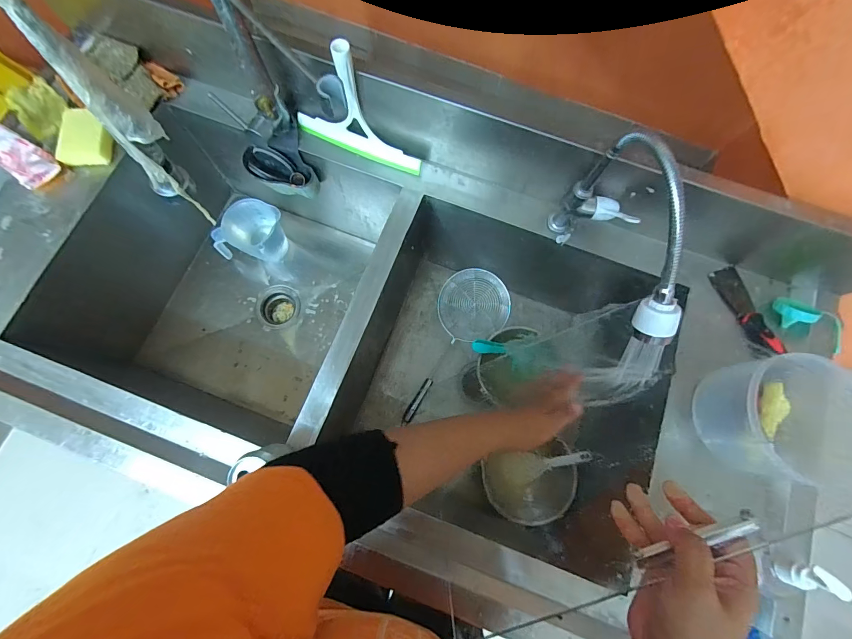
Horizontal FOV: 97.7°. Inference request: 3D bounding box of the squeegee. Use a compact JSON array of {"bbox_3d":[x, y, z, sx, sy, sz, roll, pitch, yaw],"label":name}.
[{"bbox_3d":[-0.119,-0.348,0.612,0.233,0.201,0.027,22,76,4],"label":"squeegee"}]

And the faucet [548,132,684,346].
[{"bbox_3d":[0.286,-0.095,0.515,0.089,0.266,0.265,-9,76,-4],"label":"faucet"}]

